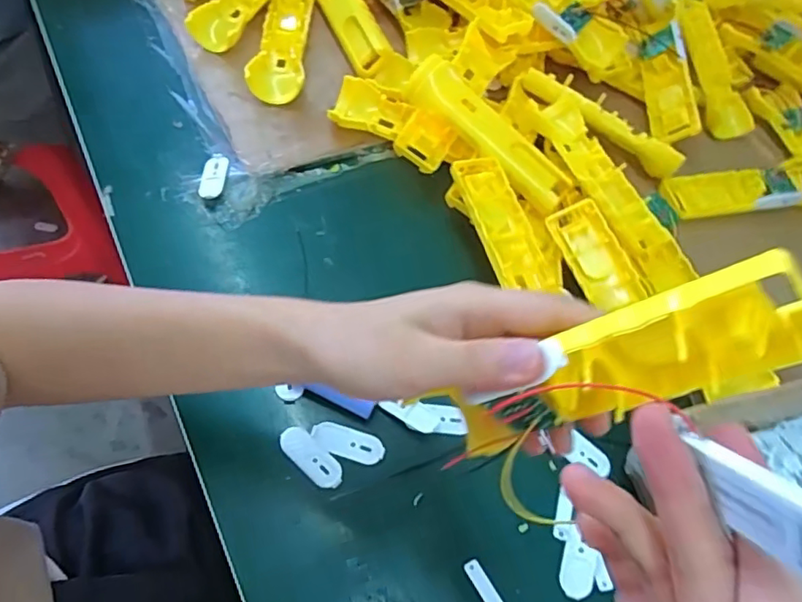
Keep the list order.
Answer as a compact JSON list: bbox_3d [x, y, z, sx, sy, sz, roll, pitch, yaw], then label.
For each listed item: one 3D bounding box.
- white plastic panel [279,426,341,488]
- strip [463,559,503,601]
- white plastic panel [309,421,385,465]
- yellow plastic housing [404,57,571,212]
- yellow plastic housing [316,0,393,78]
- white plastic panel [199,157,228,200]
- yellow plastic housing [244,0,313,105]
[{"bbox_3d":[-0.060,0.106,0.389,0.049,0.010,0.020,39,62,15],"label":"white plastic panel"},{"bbox_3d":[0.053,0.181,0.359,0.011,0.004,0.038,-31,58,-8],"label":"strip"},{"bbox_3d":[-0.036,0.097,0.395,0.050,0.004,0.020,16,59,2],"label":"white plastic panel"},{"bbox_3d":[0.076,-0.141,0.494,0.161,0.027,0.041,40,67,-6],"label":"yellow plastic housing"},{"bbox_3d":[-0.057,-0.300,0.589,0.044,0.027,0.164,-17,63,-17],"label":"yellow plastic housing"},{"bbox_3d":[-0.160,-0.105,0.490,0.021,0.004,0.044,7,59,-4],"label":"white plastic panel"},{"bbox_3d":[-0.118,-0.260,0.568,0.050,0.019,0.149,4,59,-6],"label":"yellow plastic housing"}]

